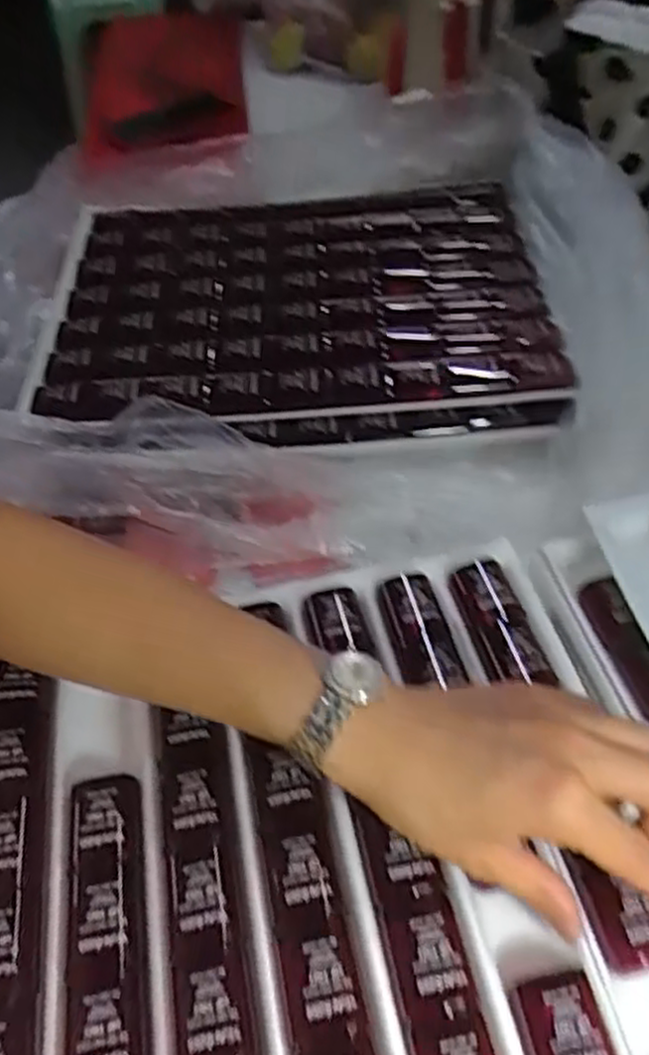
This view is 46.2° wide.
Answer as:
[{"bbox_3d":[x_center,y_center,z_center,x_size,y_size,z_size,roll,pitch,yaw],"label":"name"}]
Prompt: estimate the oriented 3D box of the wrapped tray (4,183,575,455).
[{"bbox_3d":[-0.028,-0.180,0.586,0.366,0.028,0.309,-4,50,0],"label":"wrapped tray"}]

